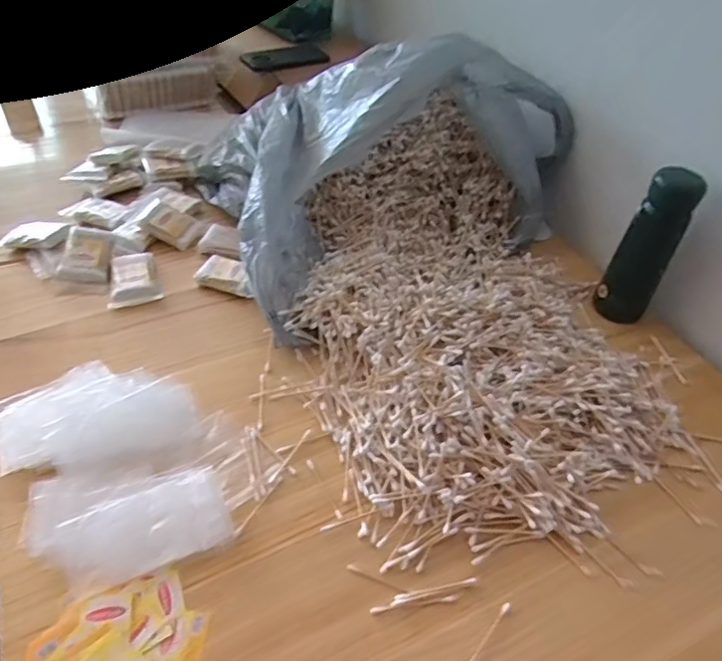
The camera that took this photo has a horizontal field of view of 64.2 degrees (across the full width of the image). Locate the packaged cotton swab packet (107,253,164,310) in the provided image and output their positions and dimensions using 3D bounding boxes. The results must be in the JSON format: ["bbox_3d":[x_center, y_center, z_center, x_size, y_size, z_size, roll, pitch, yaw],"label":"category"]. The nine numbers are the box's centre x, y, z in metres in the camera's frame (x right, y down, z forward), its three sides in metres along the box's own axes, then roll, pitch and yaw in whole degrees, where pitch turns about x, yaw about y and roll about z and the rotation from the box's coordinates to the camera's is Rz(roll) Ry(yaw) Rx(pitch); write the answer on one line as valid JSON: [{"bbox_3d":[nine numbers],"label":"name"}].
[{"bbox_3d":[-0.291,-0.066,0.735,0.063,0.018,0.085,-14,47,-19],"label":"packaged cotton swab packet"}]

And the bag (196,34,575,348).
[{"bbox_3d":[-0.006,-0.230,0.786,0.458,0.218,0.410,-30,54,-32],"label":"bag"}]

